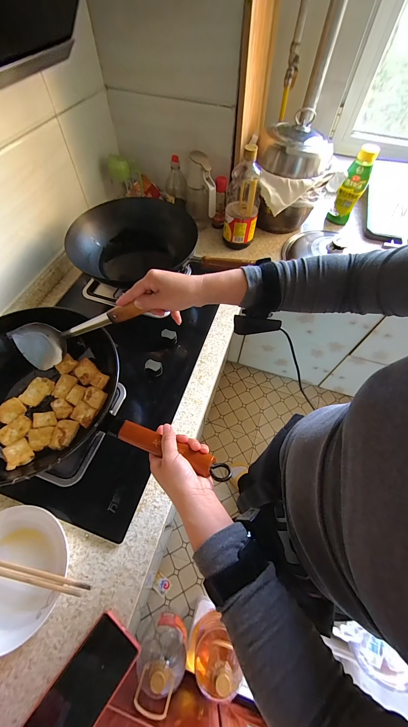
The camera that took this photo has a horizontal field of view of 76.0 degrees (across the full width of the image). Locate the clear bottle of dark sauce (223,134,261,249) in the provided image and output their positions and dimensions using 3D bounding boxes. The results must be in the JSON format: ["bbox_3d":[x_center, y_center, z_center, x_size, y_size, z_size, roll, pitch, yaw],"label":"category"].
[{"bbox_3d":[0.118,-0.488,0.788,0.100,0.251,0.095,6,60,1],"label":"clear bottle of dark sauce"}]

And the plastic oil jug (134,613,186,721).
[{"bbox_3d":[-0.121,0.918,0.824,0.134,0.315,0.151,33,64,16],"label":"plastic oil jug"}]

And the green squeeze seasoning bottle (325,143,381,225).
[{"bbox_3d":[0.493,-0.585,0.871,0.077,0.206,0.059,20,61,10],"label":"green squeeze seasoning bottle"}]

